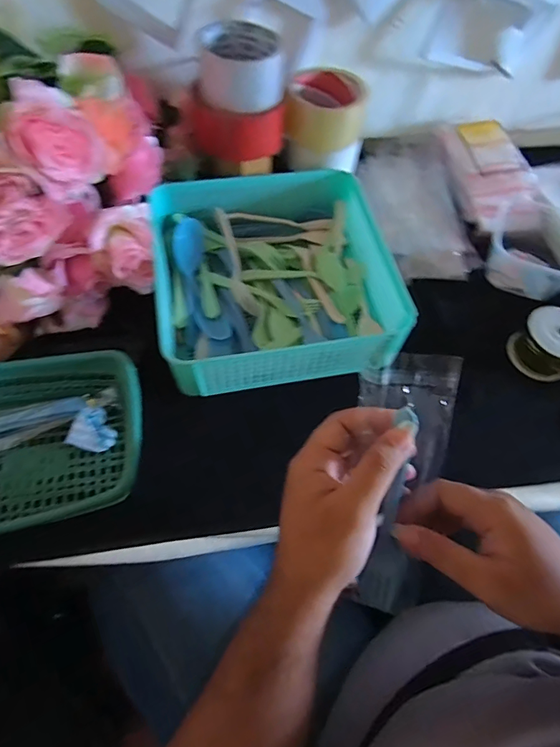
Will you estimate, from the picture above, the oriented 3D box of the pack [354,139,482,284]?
[{"bbox_3d":[0.184,-0.241,0.605,0.123,0.044,0.266,-10,60,-10],"label":"pack"}]

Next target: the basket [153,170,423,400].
[{"bbox_3d":[-0.009,-0.113,0.494,0.244,0.066,0.251,-8,60,-9],"label":"basket"}]

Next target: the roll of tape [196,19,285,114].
[{"bbox_3d":[-0.041,-0.332,0.474,0.086,0.056,0.086,2,59,-3],"label":"roll of tape"}]

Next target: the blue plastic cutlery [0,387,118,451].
[{"bbox_3d":[-0.250,0.055,0.414,0.183,0.028,0.050,-7,60,-8],"label":"blue plastic cutlery"}]

